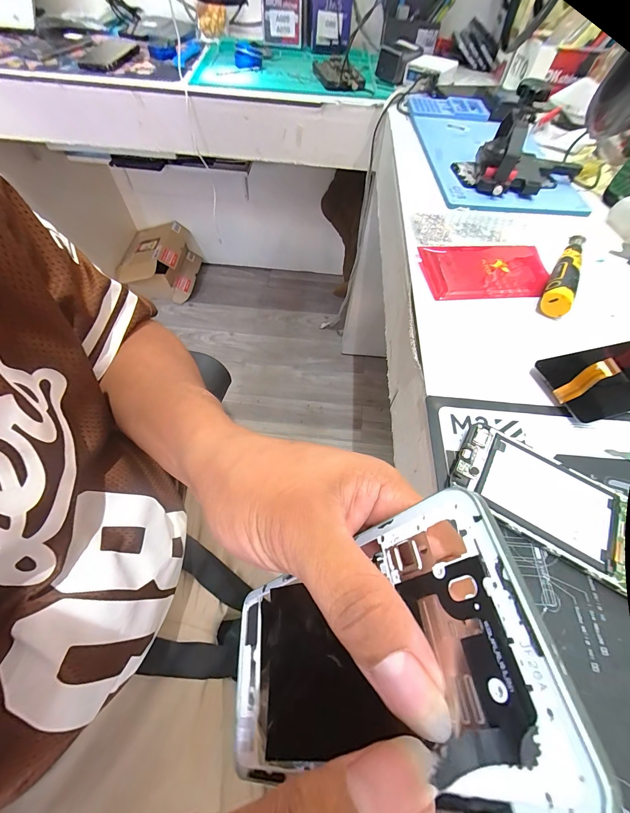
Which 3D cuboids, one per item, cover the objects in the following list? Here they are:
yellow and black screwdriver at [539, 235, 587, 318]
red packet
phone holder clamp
[{"bbox_3d":[0.304,-0.168,0.381,0.029,0.030,0.165,29,62,13],"label":"yellow and black screwdriver"},{"bbox_3d":[0.213,-0.169,0.390,0.164,0.015,0.095,-3,60,-5],"label":"red packet"},{"bbox_3d":[0.320,-0.403,0.473,0.162,0.112,0.124,-23,63,-16],"label":"phone holder clamp"}]

